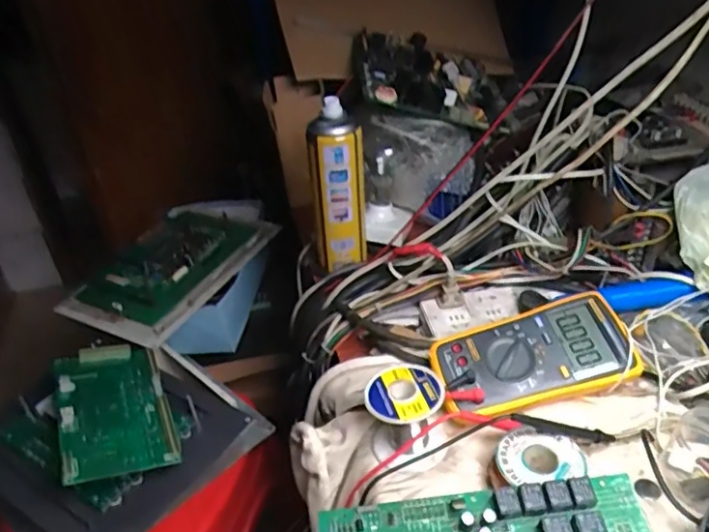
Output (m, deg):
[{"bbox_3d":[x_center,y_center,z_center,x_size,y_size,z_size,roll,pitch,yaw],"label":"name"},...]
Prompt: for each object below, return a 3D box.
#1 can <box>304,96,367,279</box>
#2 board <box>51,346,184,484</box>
[{"bbox_3d":[-0.020,-0.098,0.730,0.066,0.204,0.070,-7,35,-3],"label":"can"},{"bbox_3d":[-0.287,0.168,0.698,0.117,0.020,0.204,-3,35,-29],"label":"board"}]

